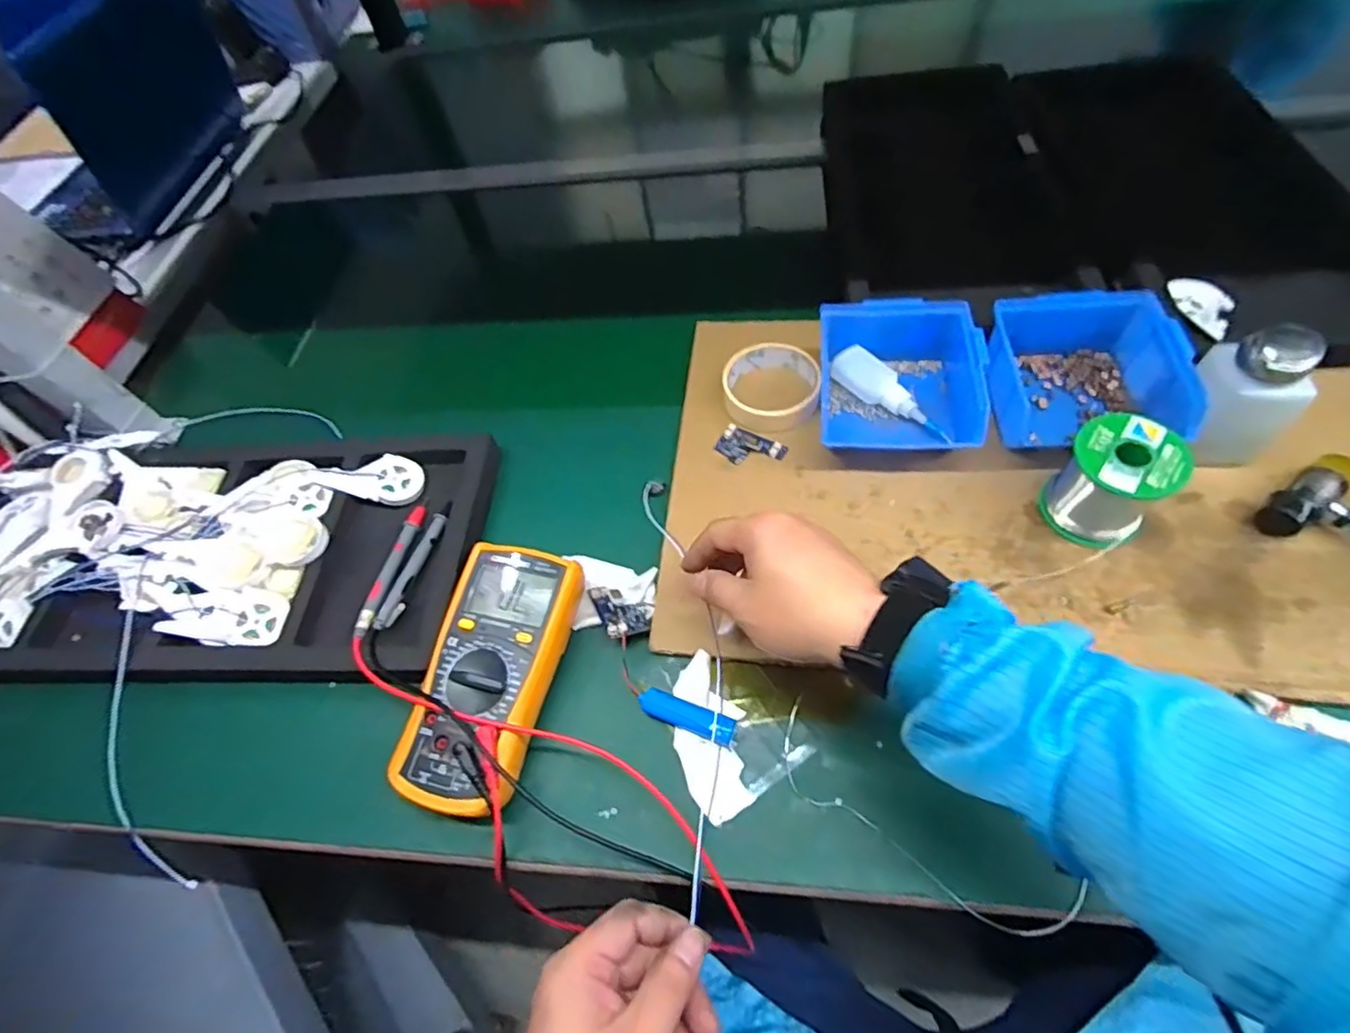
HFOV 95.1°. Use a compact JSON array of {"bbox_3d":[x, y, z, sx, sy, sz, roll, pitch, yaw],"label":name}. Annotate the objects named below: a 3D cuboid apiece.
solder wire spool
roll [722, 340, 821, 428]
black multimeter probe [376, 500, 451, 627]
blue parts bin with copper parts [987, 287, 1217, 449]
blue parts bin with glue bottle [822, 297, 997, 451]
[{"bbox_3d":[0.313,-0.024,0.444,0.067,0.070,0.068,-42,63,-15],"label":"solder wire spool"},{"bbox_3d":[0.088,-0.122,0.563,0.086,0.023,0.088,-4,60,6],"label":"roll"},{"bbox_3d":[-0.212,0.038,0.505,0.017,0.009,0.116,9,62,13],"label":"black multimeter probe"},{"bbox_3d":[0.327,-0.113,0.505,0.131,0.074,0.130,3,61,11],"label":"blue parts bin with copper parts"},{"bbox_3d":[0.187,-0.113,0.521,0.130,0.060,0.134,0,61,9],"label":"blue parts bin with glue bottle"}]

